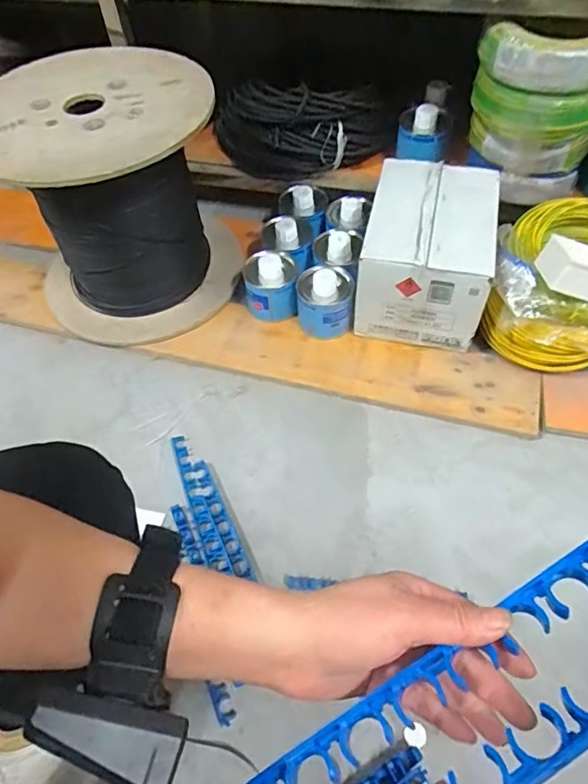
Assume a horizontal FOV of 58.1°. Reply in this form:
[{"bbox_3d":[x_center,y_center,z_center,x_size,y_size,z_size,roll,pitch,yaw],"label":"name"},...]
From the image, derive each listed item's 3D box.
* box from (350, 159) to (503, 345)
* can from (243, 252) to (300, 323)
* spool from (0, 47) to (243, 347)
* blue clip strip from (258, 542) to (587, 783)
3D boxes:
[{"bbox_3d":[0.227,-0.238,0.920,0.194,0.194,0.265,9,56,10],"label":"box"},{"bbox_3d":[-0.041,-0.193,0.967,0.092,0.089,0.089,-1,56,2],"label":"can"},{"bbox_3d":[-0.304,-0.325,0.922,0.346,0.341,0.344,-1,56,2],"label":"spool"},{"bbox_3d":[0.075,0.143,0.268,0.252,0.010,0.023,-32,60,-5],"label":"blue clip strip"}]

